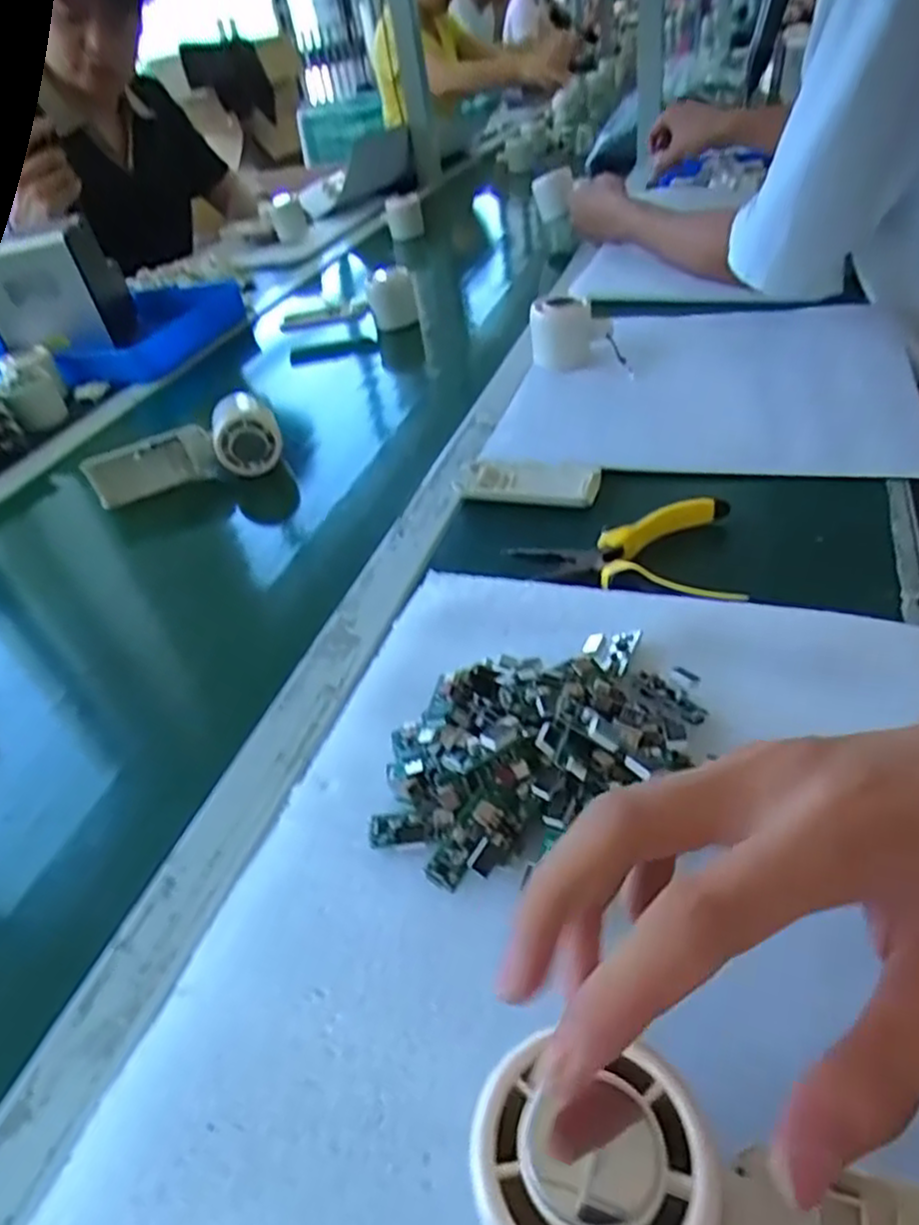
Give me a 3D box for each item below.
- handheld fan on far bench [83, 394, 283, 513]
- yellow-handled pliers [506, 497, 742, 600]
[{"bbox_3d":[-0.240,-0.139,0.621,0.155,0.049,0.063,-25,41,-16],"label":"handheld fan on far bench"},{"bbox_3d":[0.098,-0.037,0.442,0.136,0.017,0.098,-1,40,12],"label":"yellow-handled pliers"}]

